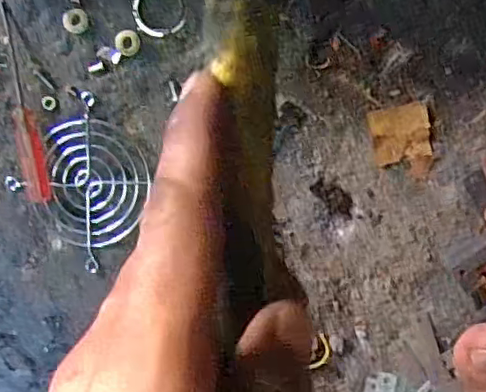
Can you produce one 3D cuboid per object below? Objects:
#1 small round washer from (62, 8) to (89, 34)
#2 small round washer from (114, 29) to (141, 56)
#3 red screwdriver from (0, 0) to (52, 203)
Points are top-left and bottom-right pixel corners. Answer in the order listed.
[{"bbox_3d":[-0.098,-0.102,0.360,0.015,0.004,0.014,4,98,4],"label":"small round washer"},{"bbox_3d":[-0.067,-0.089,0.358,0.013,0.005,0.015,24,99,1],"label":"small round washer"},{"bbox_3d":[-0.131,-0.055,0.366,0.015,0.011,0.119,-10,96,6],"label":"red screwdriver"}]

